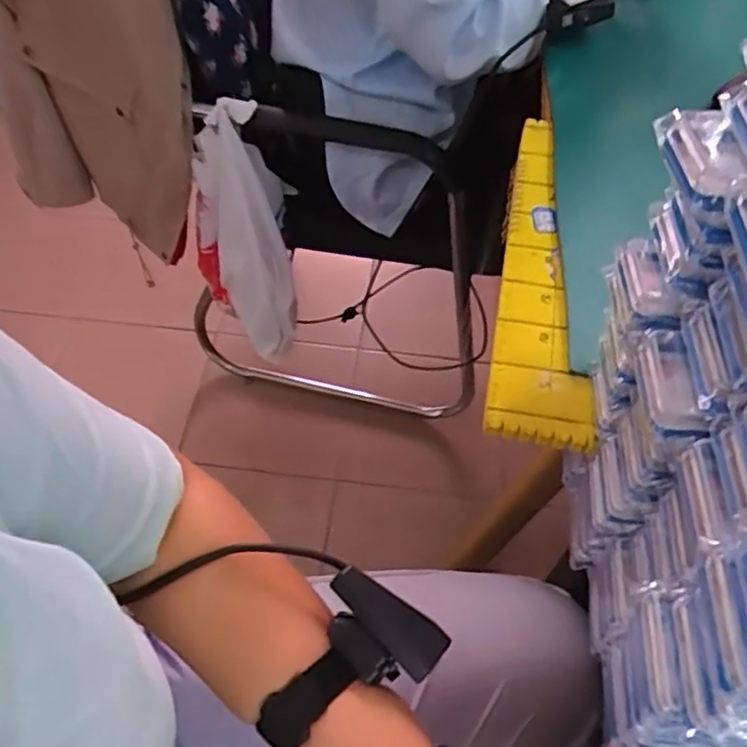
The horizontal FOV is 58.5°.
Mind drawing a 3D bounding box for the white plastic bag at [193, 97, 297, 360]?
[{"bbox_3d":[-0.194,-0.208,1.002,0.139,0.362,0.112,-12,24,-9],"label":"white plastic bag"}]

